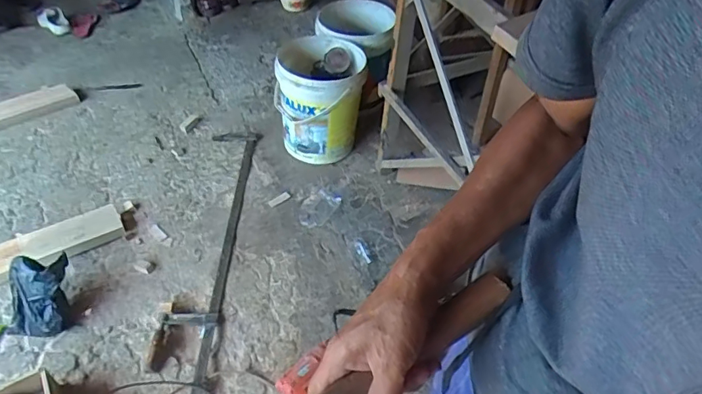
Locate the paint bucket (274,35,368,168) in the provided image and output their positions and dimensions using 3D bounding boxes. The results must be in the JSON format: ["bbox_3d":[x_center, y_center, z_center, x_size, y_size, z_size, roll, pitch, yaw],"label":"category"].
[{"bbox_3d":[-0.116,-0.352,1.880,0.317,0.351,0.331,4,47,0],"label":"paint bucket"}]

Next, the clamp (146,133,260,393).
[{"bbox_3d":[-0.442,0.138,1.616,0.172,0.035,1.077,3,47,-1],"label":"clamp"}]

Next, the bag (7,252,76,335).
[{"bbox_3d":[-0.848,0.264,1.384,0.149,0.178,0.167,0,47,-4],"label":"bag"}]

